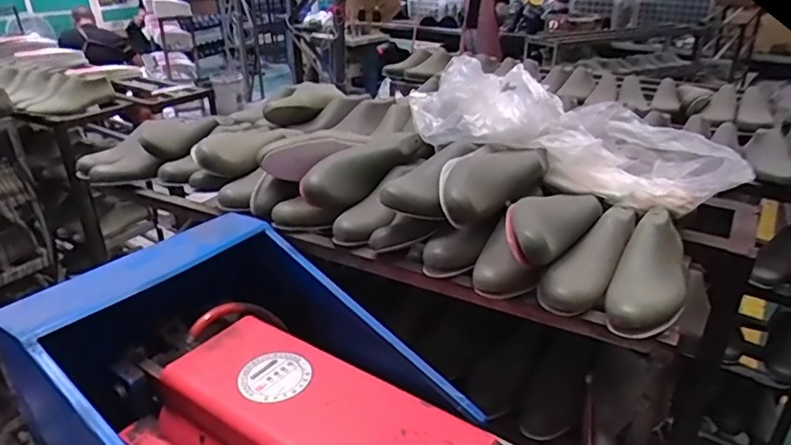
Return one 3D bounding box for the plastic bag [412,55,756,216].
[{"bbox_3d":[0.286,-0.156,0.944,0.546,0.165,0.194,13,28,23],"label":"plastic bag"}]

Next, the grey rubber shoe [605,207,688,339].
[{"bbox_3d":[0.356,0.061,0.766,0.086,0.082,0.252,15,29,26],"label":"grey rubber shoe"}]

